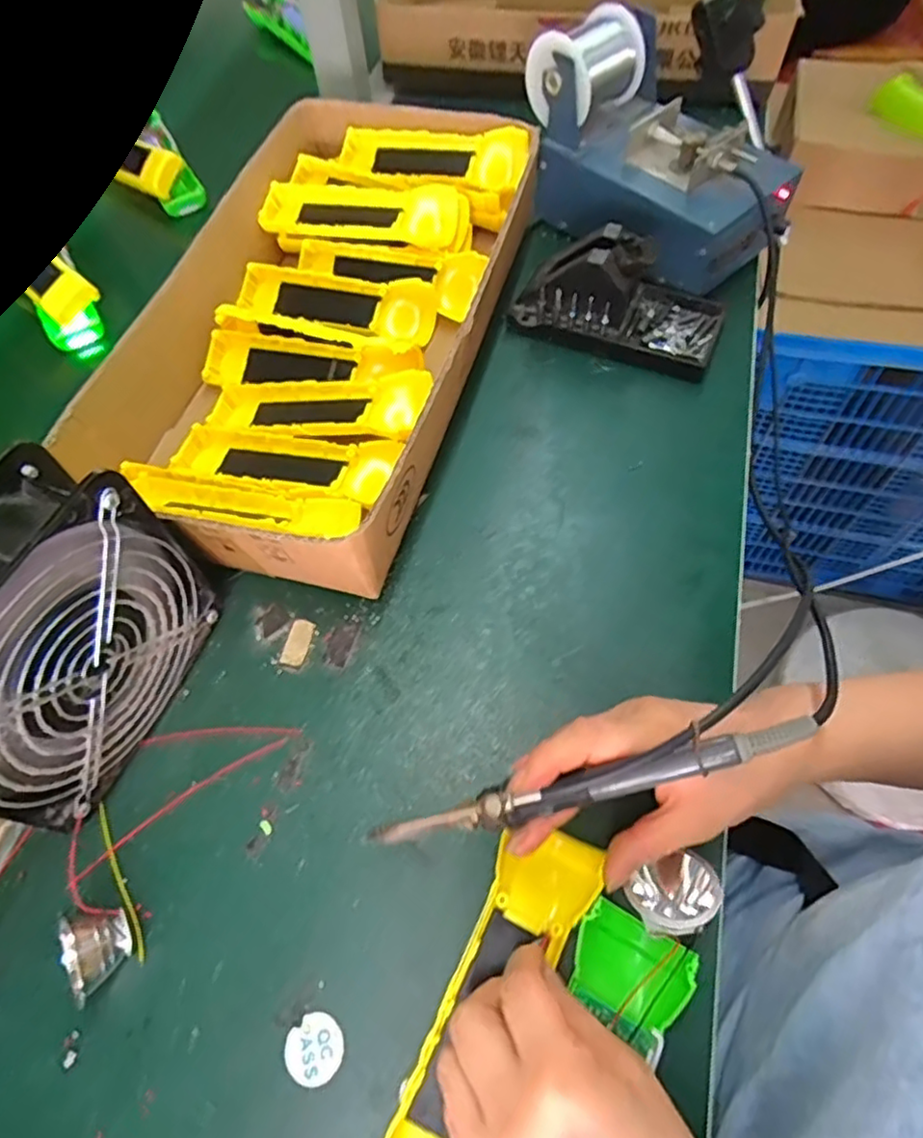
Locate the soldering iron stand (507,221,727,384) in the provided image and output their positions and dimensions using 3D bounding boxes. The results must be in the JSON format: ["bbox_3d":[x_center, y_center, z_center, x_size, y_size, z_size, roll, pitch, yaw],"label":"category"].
[{"bbox_3d":[0.127,-0.219,0.493,0.156,0.068,0.081,22,65,13],"label":"soldering iron stand"}]

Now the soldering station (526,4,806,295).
[{"bbox_3d":[0.161,-0.337,0.513,0.114,0.118,0.212,-41,68,-18],"label":"soldering station"}]

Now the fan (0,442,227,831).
[{"bbox_3d":[-0.202,0.038,0.320,0.065,0.149,0.146,23,65,14],"label":"fan"}]

